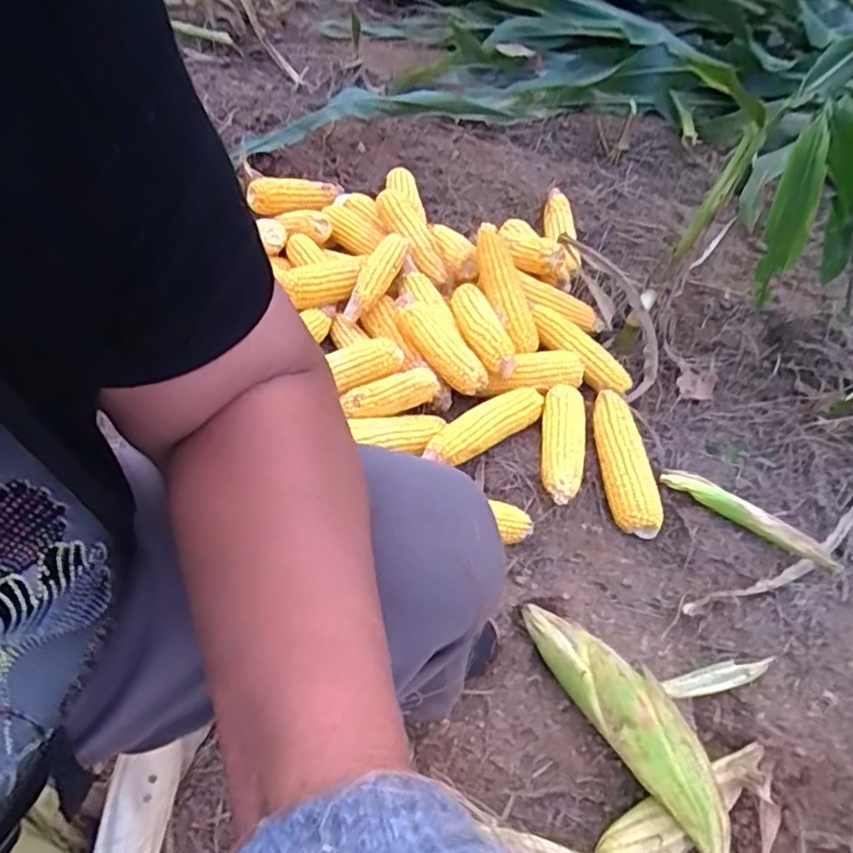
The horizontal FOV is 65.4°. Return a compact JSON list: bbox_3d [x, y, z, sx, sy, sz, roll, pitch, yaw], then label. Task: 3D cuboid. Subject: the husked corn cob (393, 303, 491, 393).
[{"bbox_3d":[0.020,-0.119,0.956,0.060,0.047,0.176,-34,73,-28],"label":"husked corn cob"}]

